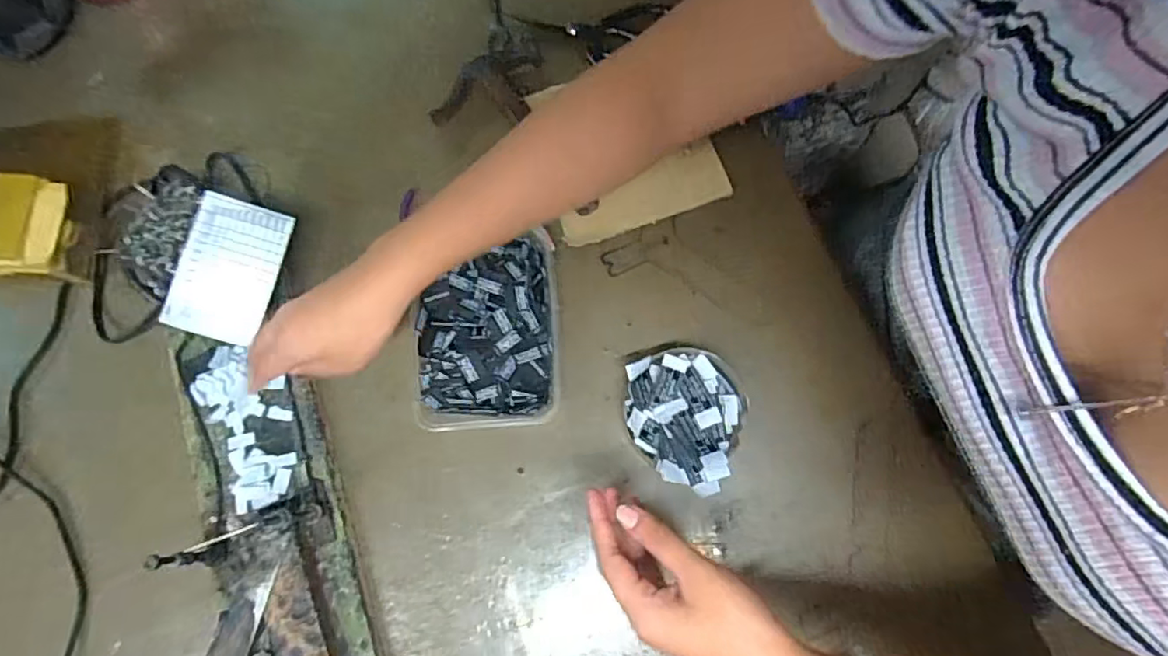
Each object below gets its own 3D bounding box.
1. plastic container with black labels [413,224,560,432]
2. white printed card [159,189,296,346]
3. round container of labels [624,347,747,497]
[{"bbox_3d":[-0.081,0.003,0.510,0.117,0.035,0.159,-3,78,-1],"label":"plastic container with black labels"},{"bbox_3d":[-0.263,-0.046,0.447,0.063,0.006,0.103,17,74,-21],"label":"white printed card"},{"bbox_3d":[0.084,0.074,0.489,0.097,0.054,0.113,0,78,0],"label":"round container of labels"}]

